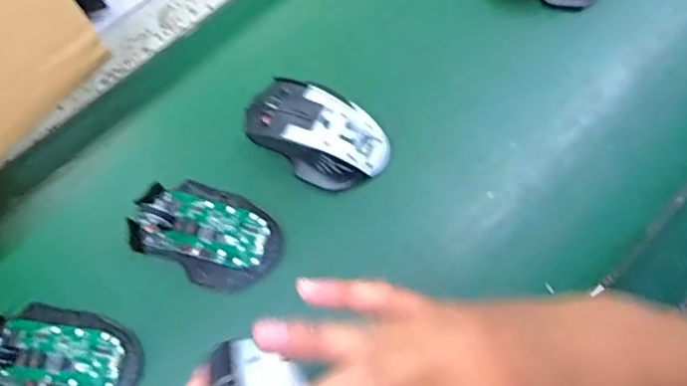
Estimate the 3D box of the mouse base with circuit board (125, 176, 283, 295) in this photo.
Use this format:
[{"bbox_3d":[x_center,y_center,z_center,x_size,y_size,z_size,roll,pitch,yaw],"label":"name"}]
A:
[{"bbox_3d":[-0.106,0.029,0.438,0.111,0.025,0.071,28,70,8],"label":"mouse base with circuit board"}]

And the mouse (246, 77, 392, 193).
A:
[{"bbox_3d":[-0.022,-0.050,0.456,0.114,0.036,0.066,31,70,9],"label":"mouse"}]

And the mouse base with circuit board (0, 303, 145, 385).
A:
[{"bbox_3d":[-0.205,0.118,0.403,0.113,0.021,0.070,12,68,2],"label":"mouse base with circuit board"}]

